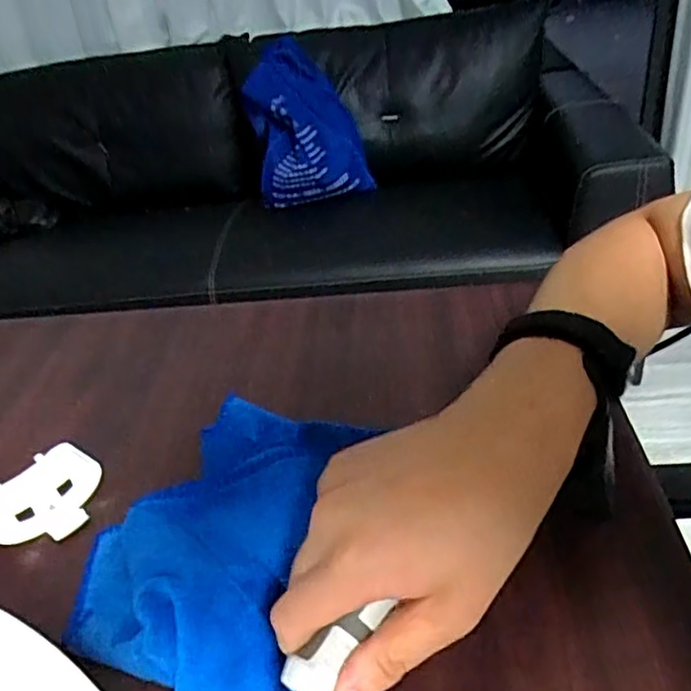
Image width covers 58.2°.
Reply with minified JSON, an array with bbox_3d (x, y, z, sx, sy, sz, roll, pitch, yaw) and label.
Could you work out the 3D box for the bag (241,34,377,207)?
[{"bbox_3d":[-0.103,-0.594,1.617,0.281,0.313,0.398,-10,34,-2],"label":"bag"}]

